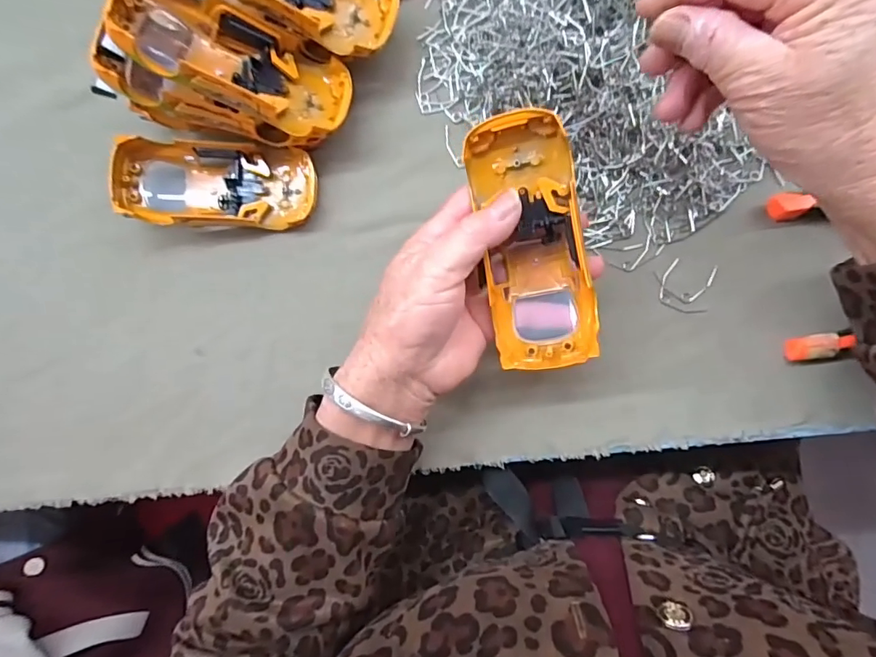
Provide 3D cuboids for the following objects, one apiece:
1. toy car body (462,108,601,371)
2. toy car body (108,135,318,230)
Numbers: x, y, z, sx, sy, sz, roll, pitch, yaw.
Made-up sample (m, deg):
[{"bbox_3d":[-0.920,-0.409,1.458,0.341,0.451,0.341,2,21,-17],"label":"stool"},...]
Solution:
[{"bbox_3d":[0.050,-0.044,0.268,0.052,0.032,0.131,-10,102,8],"label":"toy car body"},{"bbox_3d":[-0.148,-0.097,0.335,0.124,0.038,0.055,1,91,8],"label":"toy car body"}]

